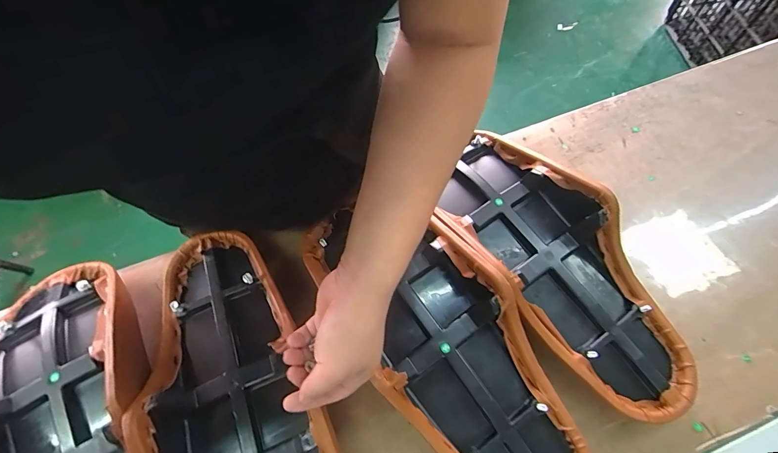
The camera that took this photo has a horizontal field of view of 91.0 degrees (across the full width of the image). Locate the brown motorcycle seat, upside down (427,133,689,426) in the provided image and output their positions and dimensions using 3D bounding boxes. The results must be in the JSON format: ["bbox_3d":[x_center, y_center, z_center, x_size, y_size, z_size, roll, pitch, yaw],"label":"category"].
[{"bbox_3d":[0.211,0.045,0.484,0.169,0.081,0.400,-32,68,-12],"label":"brown motorcycle seat, upside down"}]

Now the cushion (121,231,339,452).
[{"bbox_3d":[-0.171,0.196,0.423,0.168,0.094,0.461,-25,66,-9],"label":"cushion"}]

